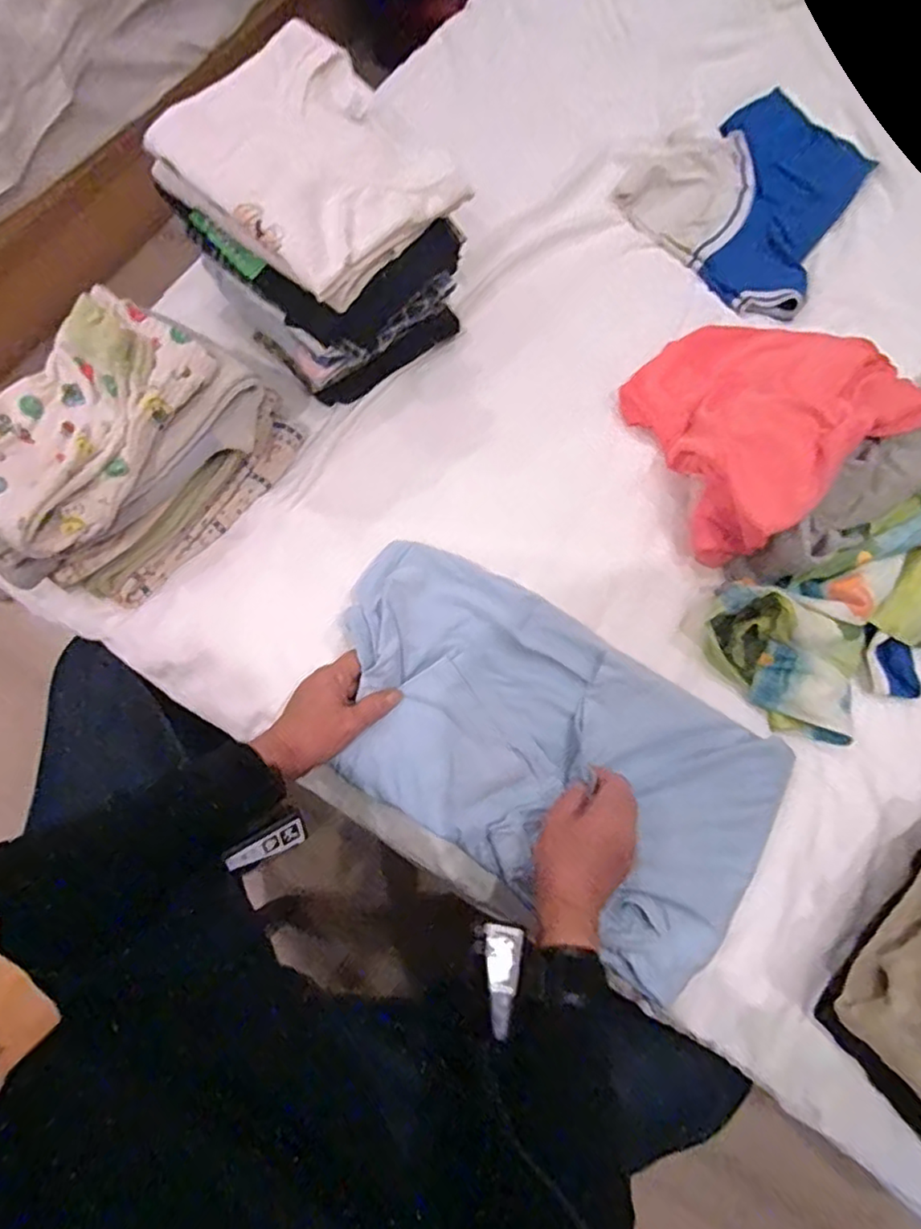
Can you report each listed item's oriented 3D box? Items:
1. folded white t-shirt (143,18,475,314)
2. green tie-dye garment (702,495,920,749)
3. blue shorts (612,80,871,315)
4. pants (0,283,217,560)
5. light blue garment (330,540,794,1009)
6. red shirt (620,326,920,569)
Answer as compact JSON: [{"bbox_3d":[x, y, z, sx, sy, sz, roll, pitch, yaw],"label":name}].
[{"bbox_3d":[-0.136,-0.403,0.565,0.206,0.061,0.219,-43,77,-14],"label":"folded white t-shirt"},{"bbox_3d":[0.411,-0.014,0.592,0.337,0.090,0.165,-27,74,-10],"label":"green tie-dye garment"},{"bbox_3d":[0.387,-0.555,0.823,0.272,0.020,0.338,40,75,12],"label":"blue shorts"},{"bbox_3d":[-0.331,-0.168,0.535,0.151,0.047,0.234,31,73,9],"label":"pants"},{"bbox_3d":[0.066,0.110,0.553,0.407,0.031,0.232,33,72,9],"label":"light blue garment"},{"bbox_3d":[0.313,-0.228,0.653,0.311,0.119,0.253,-34,75,-12],"label":"red shirt"}]

